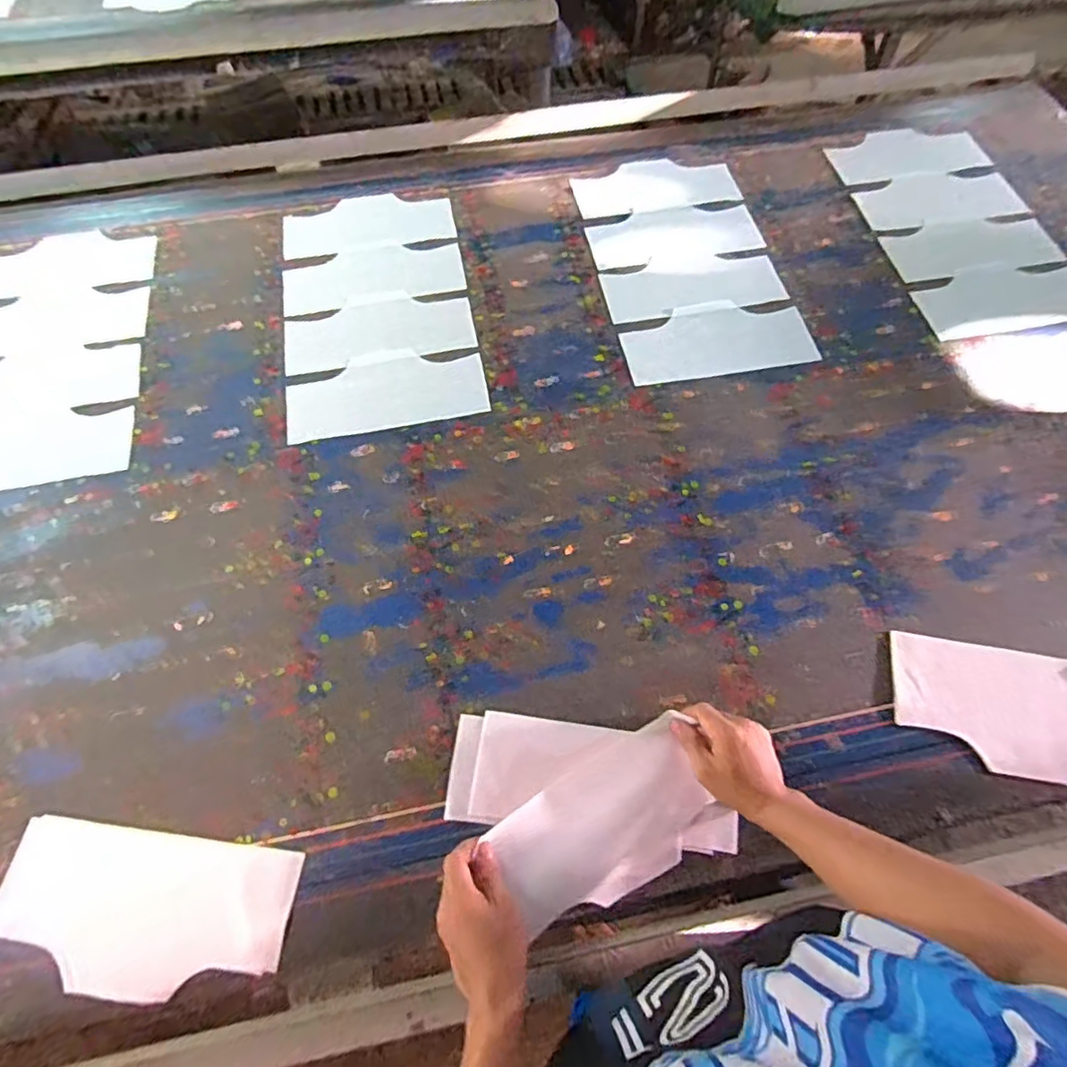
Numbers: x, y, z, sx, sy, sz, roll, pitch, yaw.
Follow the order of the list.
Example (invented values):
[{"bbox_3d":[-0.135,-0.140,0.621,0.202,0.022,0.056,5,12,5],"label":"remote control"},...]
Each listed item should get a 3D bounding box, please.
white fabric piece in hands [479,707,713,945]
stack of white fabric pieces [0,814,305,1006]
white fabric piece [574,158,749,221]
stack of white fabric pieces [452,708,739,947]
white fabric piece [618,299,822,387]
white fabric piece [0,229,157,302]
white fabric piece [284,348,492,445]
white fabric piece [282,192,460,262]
[{"bbox_3d":[0.072,0.290,0.597,0.215,0.017,0.109,-22,77,-23],"label":"white fabric piece in hands"},{"bbox_3d":[-0.390,0.380,0.586,0.291,0.020,0.138,6,65,3],"label":"stack of white fabric pieces"},{"bbox_3d":[0.215,-0.626,1.046,0.289,0.011,0.140,-12,65,-5],"label":"white fabric piece"},{"bbox_3d":[0.059,0.287,0.603,0.299,0.037,0.191,1,65,1],"label":"stack of white fabric pieces"},{"bbox_3d":[0.277,-0.299,0.894,0.280,0.009,0.140,-10,67,-3],"label":"white fabric piece"},{"bbox_3d":[-0.777,-0.448,0.971,0.291,0.011,0.141,-8,65,-3],"label":"white fabric piece"},{"bbox_3d":[-0.215,-0.211,0.846,0.284,0.009,0.128,-10,65,-4],"label":"white fabric piece"},{"bbox_3d":[-0.284,-0.541,1.009,0.286,0.006,0.141,-9,65,-4],"label":"white fabric piece"}]

